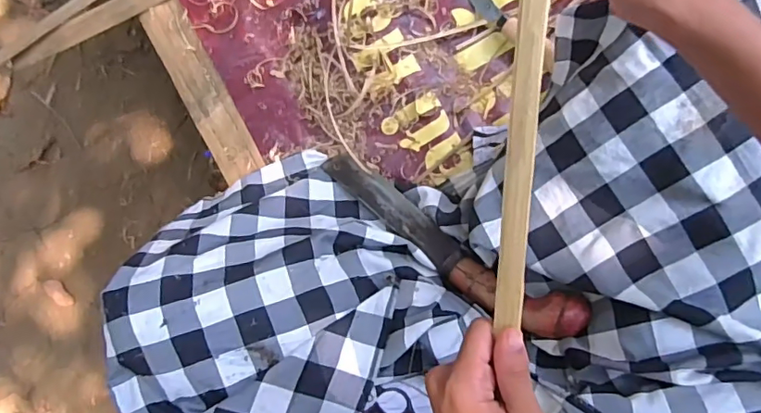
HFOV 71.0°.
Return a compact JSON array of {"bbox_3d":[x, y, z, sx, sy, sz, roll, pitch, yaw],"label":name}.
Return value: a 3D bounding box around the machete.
[{"bbox_3d":[0.058,0.031,0.579,0.347,0.026,0.056,36,94,34],"label":"machete"}]

